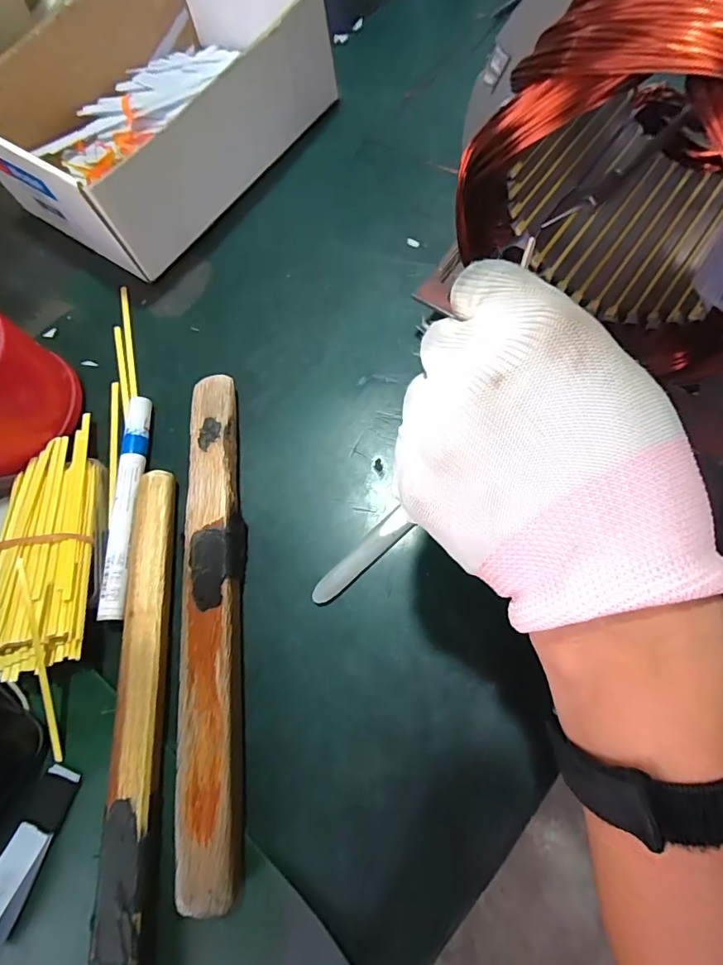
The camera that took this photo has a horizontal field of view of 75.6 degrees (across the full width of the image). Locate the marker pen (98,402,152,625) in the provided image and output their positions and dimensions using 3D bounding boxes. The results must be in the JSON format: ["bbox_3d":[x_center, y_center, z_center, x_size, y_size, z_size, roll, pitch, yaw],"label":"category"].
[{"bbox_3d":[-0.144,0.012,0.292,0.016,0.016,0.141,-5,71,4],"label":"marker pen"}]

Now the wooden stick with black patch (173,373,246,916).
[{"bbox_3d":[-0.082,0.062,0.259,0.031,0.015,0.272,-6,71,3],"label":"wooden stick with black patch"}]

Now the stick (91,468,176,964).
[{"bbox_3d":[-0.116,0.119,0.249,0.023,0.021,0.257,-5,71,4],"label":"stick"}]

